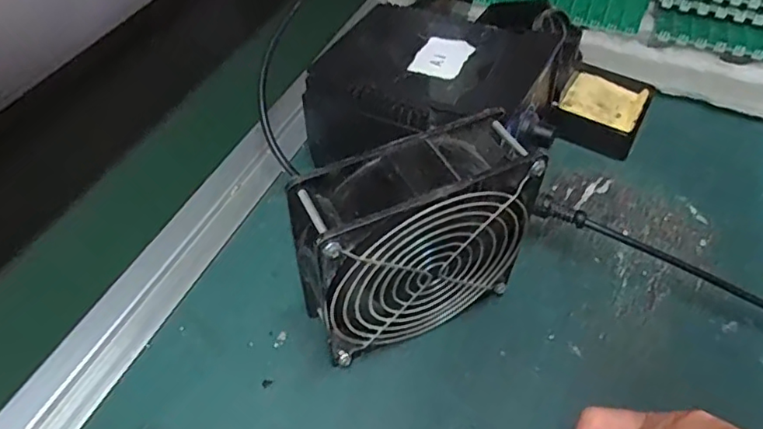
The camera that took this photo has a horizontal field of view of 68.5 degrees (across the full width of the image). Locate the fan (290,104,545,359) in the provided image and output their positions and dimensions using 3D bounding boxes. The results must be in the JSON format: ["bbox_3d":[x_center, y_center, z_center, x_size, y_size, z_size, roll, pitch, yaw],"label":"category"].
[{"bbox_3d":[0.014,0.018,0.296,0.120,0.118,0.049,-18,53,-16],"label":"fan"}]

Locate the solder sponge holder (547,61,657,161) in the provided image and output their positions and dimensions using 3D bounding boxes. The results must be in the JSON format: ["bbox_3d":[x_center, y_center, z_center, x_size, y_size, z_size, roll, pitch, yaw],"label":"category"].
[{"bbox_3d":[0.173,-0.083,0.443,0.063,0.025,0.079,23,53,17],"label":"solder sponge holder"}]

